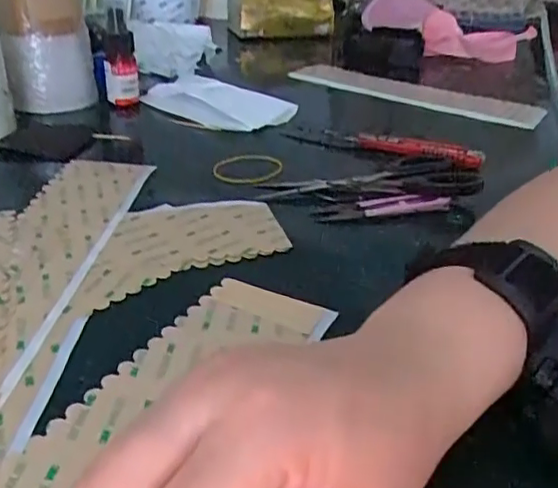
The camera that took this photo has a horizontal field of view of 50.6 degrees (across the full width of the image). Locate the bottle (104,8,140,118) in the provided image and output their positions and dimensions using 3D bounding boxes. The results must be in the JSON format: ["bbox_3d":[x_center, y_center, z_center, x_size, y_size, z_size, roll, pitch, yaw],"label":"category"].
[{"bbox_3d":[-0.156,-0.179,0.583,0.032,0.094,0.025,-4,30,-13],"label":"bottle"}]

